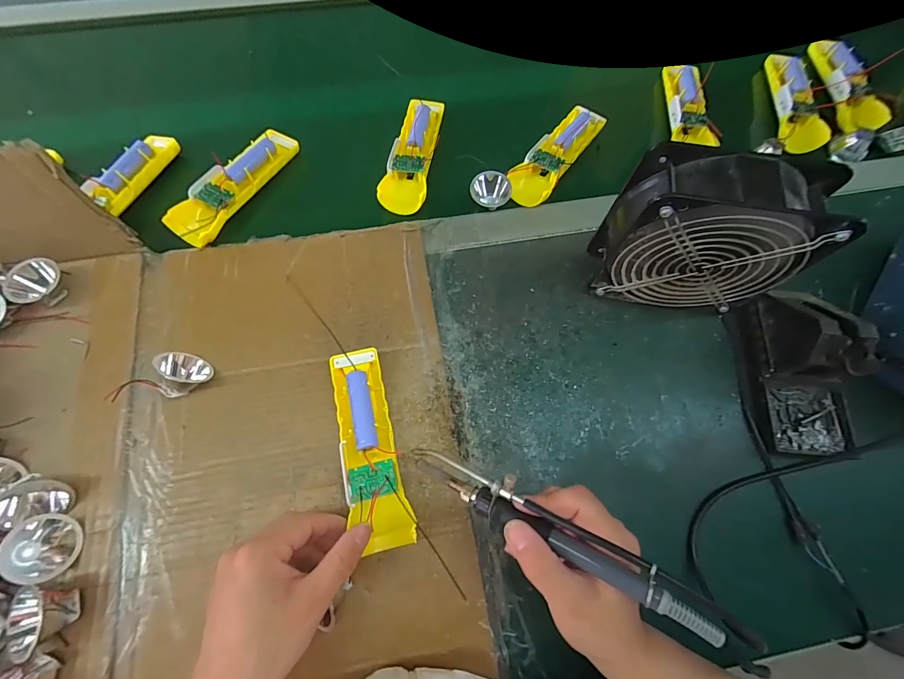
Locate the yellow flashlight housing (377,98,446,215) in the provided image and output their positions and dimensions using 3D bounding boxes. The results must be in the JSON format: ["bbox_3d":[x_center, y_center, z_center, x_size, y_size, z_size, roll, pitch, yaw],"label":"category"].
[{"bbox_3d":[-0.044,-0.208,0.437,0.048,0.022,0.147,9,69,2],"label":"yellow flashlight housing"}]

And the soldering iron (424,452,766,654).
[{"bbox_3d":[0.064,0.117,0.243,0.208,0.024,0.024,21,73,26],"label":"soldering iron"}]

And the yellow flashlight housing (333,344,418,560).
[{"bbox_3d":[-0.068,0.084,0.321,0.043,0.023,0.159,-15,69,-5],"label":"yellow flashlight housing"}]

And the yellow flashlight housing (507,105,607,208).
[{"bbox_3d":[0.116,-0.207,0.437,0.047,0.027,0.140,35,72,11],"label":"yellow flashlight housing"}]

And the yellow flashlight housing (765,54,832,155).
[{"bbox_3d":[0.378,-0.265,0.437,0.037,0.026,0.141,5,69,0],"label":"yellow flashlight housing"}]

